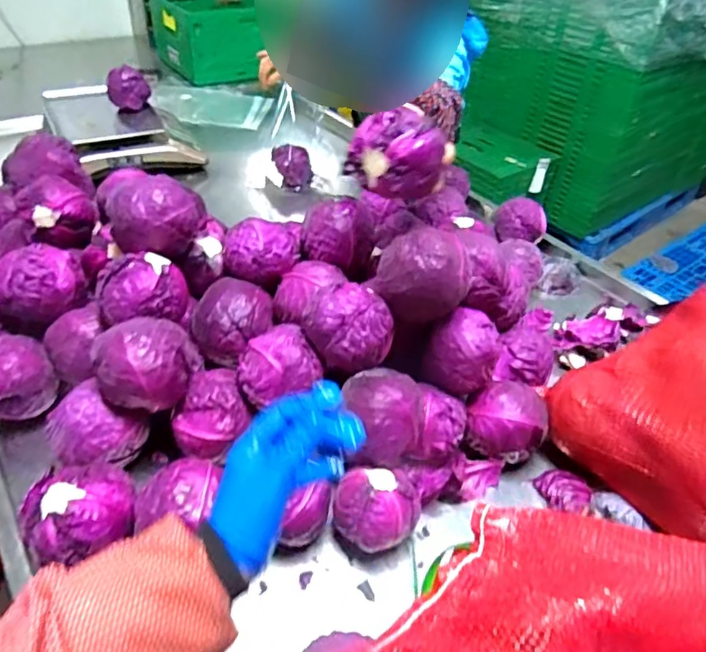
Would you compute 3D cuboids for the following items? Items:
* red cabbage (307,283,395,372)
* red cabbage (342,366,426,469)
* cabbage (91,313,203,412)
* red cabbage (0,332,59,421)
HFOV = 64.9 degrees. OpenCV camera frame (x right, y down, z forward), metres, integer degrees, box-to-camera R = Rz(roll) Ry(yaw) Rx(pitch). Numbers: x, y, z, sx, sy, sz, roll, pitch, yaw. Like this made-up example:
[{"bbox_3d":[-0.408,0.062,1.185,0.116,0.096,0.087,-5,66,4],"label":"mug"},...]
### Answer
[{"bbox_3d":[-0.002,0.006,0.706,0.092,0.090,0.088,29,46,27],"label":"red cabbage"},{"bbox_3d":[0.034,0.107,0.664,0.099,0.092,0.104,-3,41,-8],"label":"red cabbage"},{"bbox_3d":[-0.263,0.041,0.714,0.115,0.108,0.126,-4,41,-9],"label":"cabbage"},{"bbox_3d":[-0.481,0.073,0.782,0.099,0.096,0.100,34,48,30],"label":"red cabbage"}]

